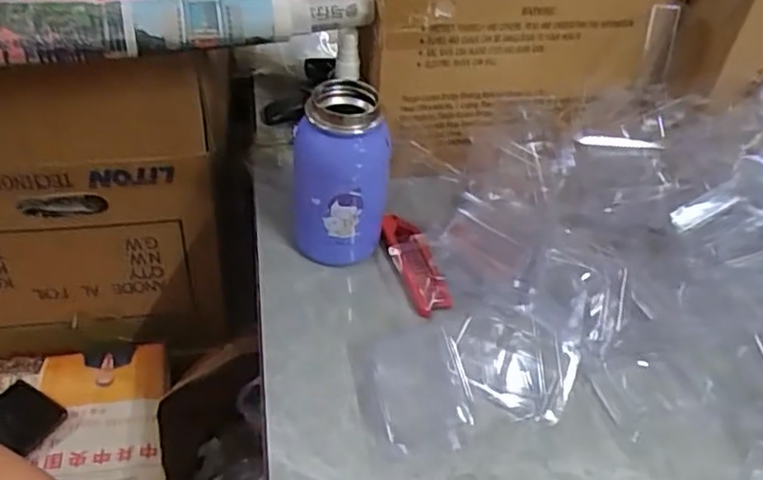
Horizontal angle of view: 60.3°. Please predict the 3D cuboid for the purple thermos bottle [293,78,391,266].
[{"bbox_3d":[-0.032,-0.047,0.526,0.067,0.137,0.065,20,44,13],"label":"purple thermos bottle"}]

